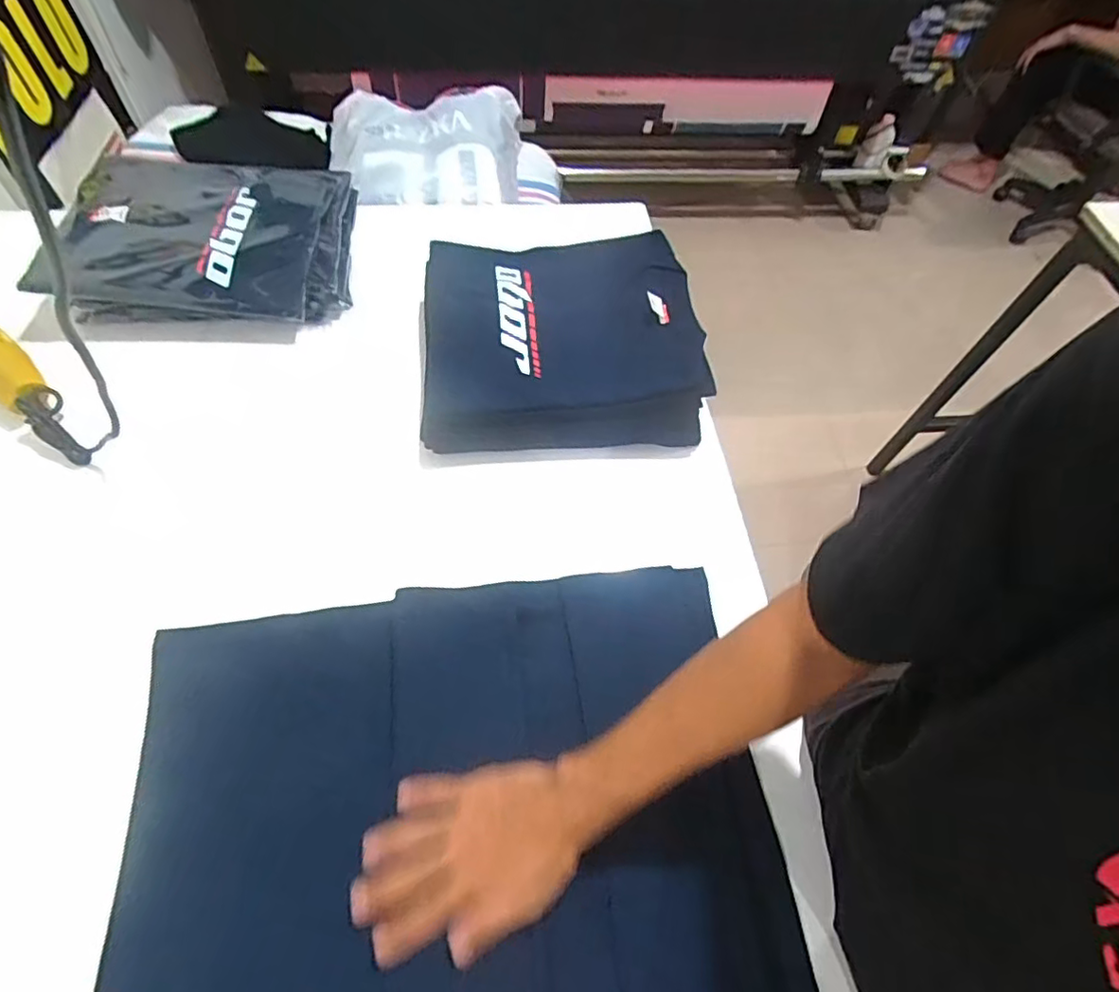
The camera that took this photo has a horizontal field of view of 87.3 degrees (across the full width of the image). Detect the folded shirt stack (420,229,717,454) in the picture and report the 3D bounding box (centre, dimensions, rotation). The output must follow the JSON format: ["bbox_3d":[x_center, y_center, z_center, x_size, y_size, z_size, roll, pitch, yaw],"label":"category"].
[{"bbox_3d":[0.000,-0.206,0.754,0.338,0.082,0.297,-1,59,-5],"label":"folded shirt stack"}]

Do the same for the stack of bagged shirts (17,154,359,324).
[{"bbox_3d":[-0.489,-0.366,0.826,0.375,0.075,0.306,-3,59,-7],"label":"stack of bagged shirts"}]

